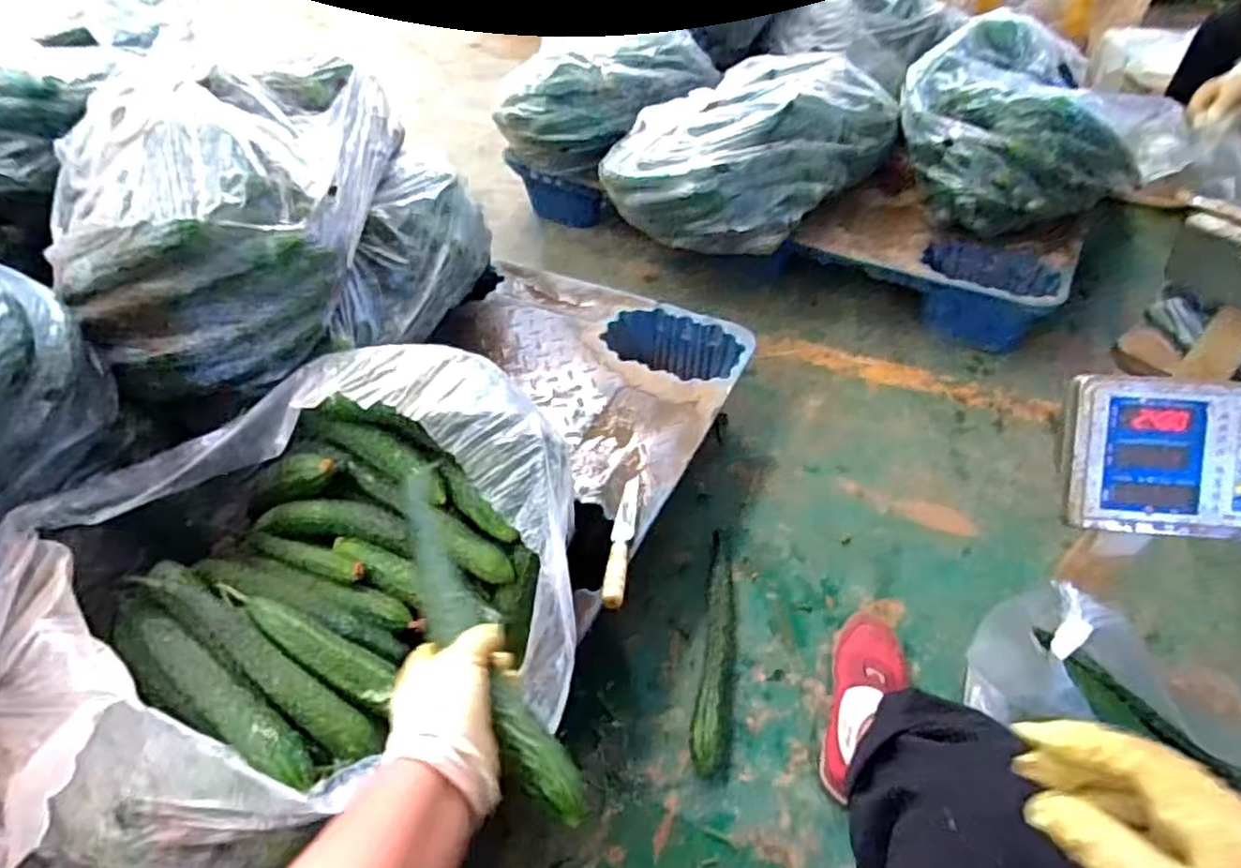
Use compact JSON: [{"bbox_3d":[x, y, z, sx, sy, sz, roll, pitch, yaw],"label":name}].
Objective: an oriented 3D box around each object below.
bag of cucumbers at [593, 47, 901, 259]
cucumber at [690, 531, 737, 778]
[{"bbox_3d":[0.255,-0.573,1.390,0.544,0.215,0.383,-34,55,-26],"label":"bag of cucumbers"},{"bbox_3d":[0.132,0.268,0.931,0.050,0.053,0.341,7,48,8],"label":"cucumber"}]

